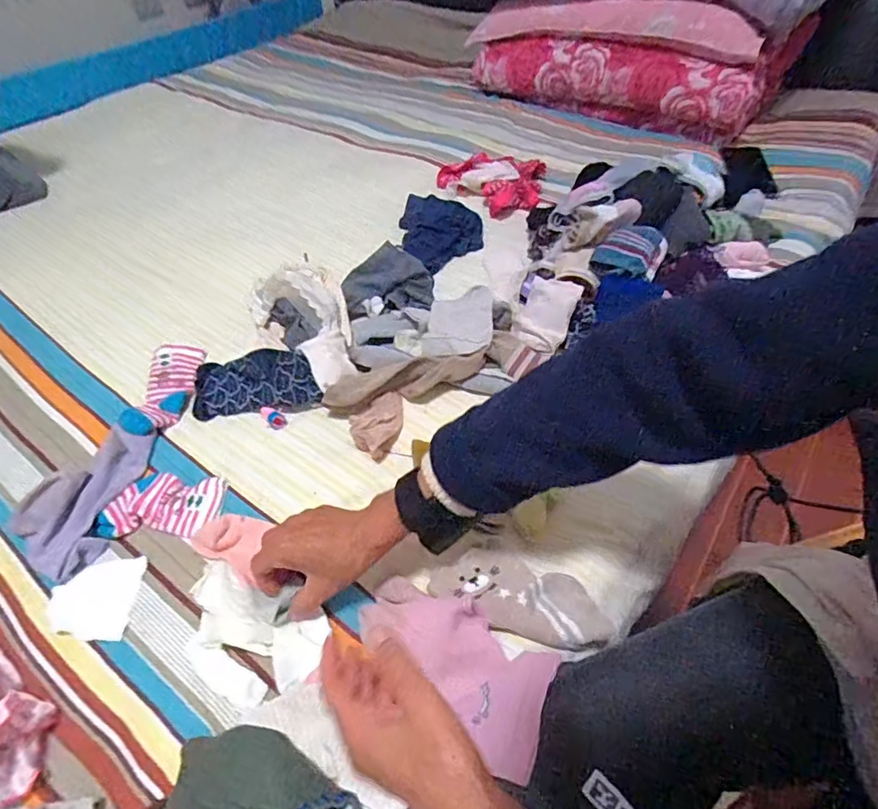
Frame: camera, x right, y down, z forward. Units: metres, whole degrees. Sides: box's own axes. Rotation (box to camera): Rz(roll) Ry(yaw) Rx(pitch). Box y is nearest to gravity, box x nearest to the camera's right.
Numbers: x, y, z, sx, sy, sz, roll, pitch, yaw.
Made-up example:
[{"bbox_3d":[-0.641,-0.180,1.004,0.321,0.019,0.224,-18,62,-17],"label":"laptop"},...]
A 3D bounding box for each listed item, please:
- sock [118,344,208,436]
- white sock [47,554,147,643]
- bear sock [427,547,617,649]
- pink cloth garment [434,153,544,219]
[{"bbox_3d":[-0.338,-0.021,0.642,0.061,0.023,0.139,-3,51,0],"label":"sock"},{"bbox_3d":[-0.318,0.179,0.481,0.073,0.008,0.072,-2,51,1],"label":"white sock"},{"bbox_3d":[0.069,0.161,0.444,0.149,0.029,0.065,19,50,26],"label":"bear sock"},{"bbox_3d":[0.090,-0.403,0.928,0.182,0.038,0.177,-1,51,2],"label":"pink cloth garment"}]

